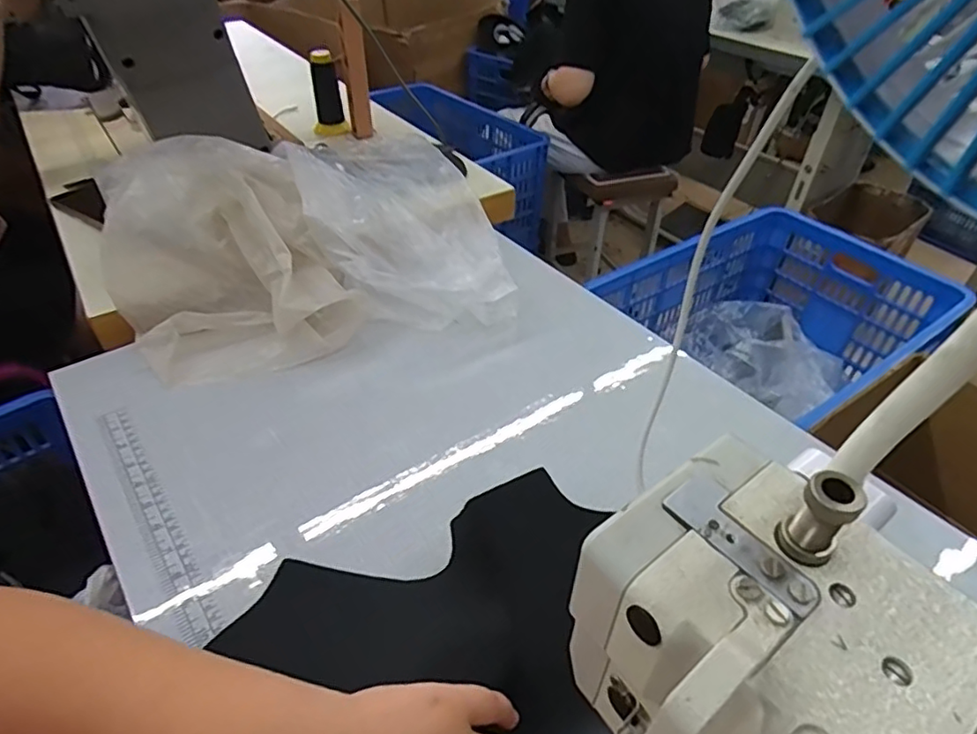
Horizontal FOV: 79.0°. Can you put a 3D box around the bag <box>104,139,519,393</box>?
[{"bbox_3d":[-0.212,-0.173,0.709,0.421,0.150,0.372,-13,44,-15],"label":"bag"}]

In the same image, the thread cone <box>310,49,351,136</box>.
[{"bbox_3d":[-0.270,-0.456,0.989,0.057,0.123,0.055,-8,42,-11],"label":"thread cone"}]

